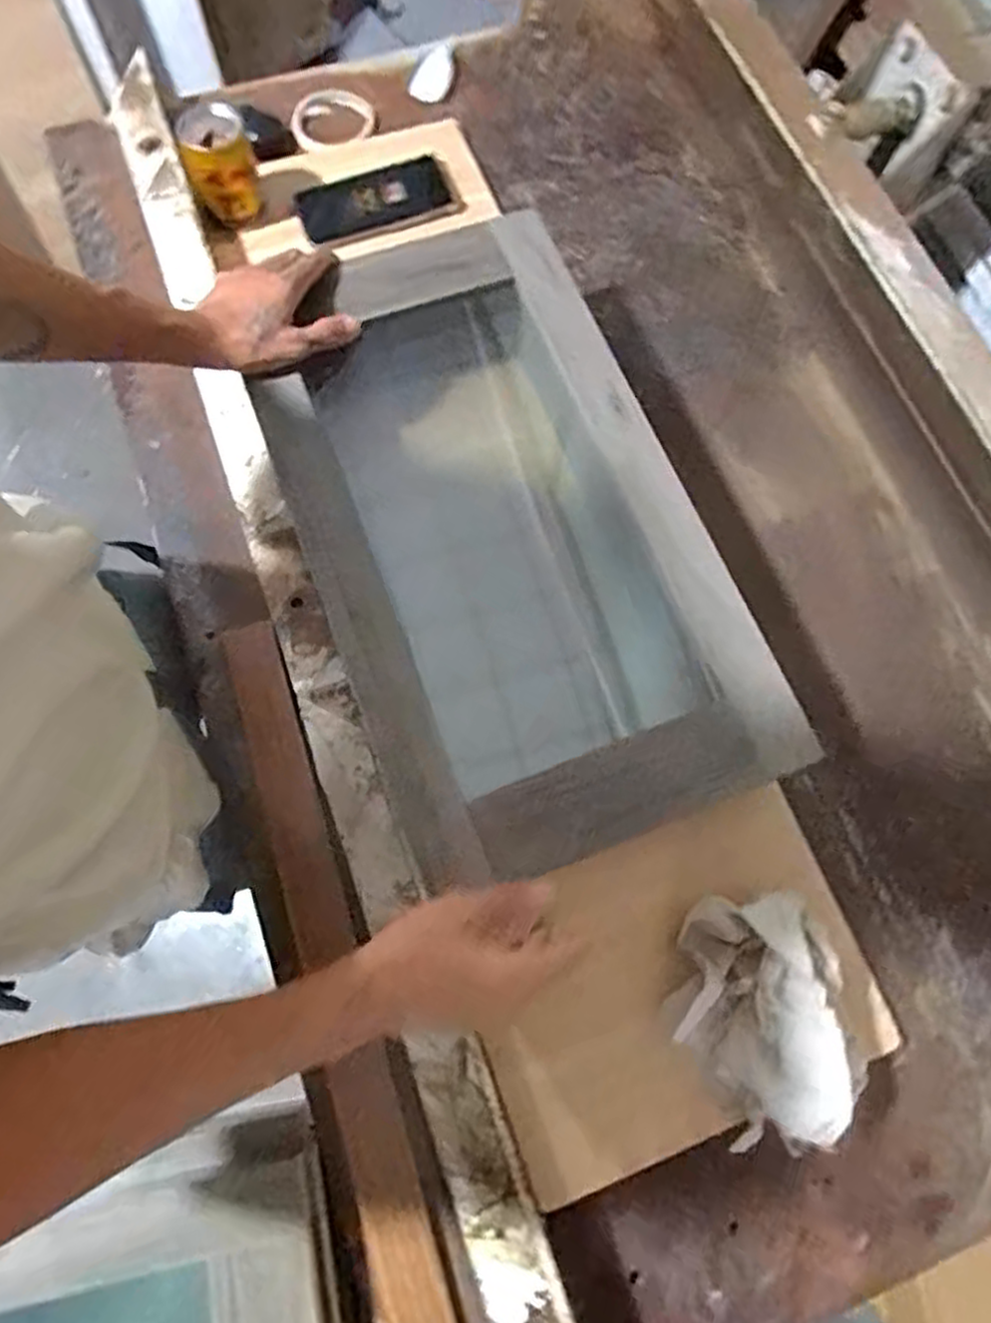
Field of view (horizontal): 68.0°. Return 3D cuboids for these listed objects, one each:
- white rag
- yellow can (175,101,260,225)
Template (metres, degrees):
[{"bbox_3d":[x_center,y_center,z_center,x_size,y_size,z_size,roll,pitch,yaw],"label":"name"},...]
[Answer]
[{"bbox_3d":[0.188,0.259,0.537,0.112,0.087,0.163,4,74,-1],"label":"white rag"},{"bbox_3d":[-0.271,-0.493,0.728,0.061,0.086,0.060,-17,75,-7],"label":"yellow can"}]

